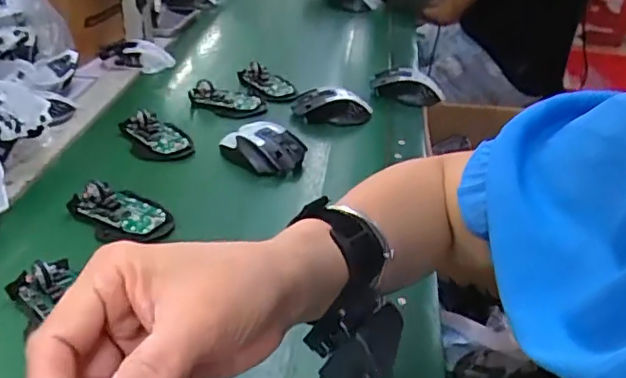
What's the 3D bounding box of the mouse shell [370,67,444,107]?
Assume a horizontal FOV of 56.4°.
[{"bbox_3d":[0.144,-0.153,0.896,0.111,0.048,0.049,-1,34,-2],"label":"mouse shell"}]

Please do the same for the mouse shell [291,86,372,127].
[{"bbox_3d":[0.026,-0.118,0.823,0.110,0.039,0.053,2,34,4],"label":"mouse shell"}]

